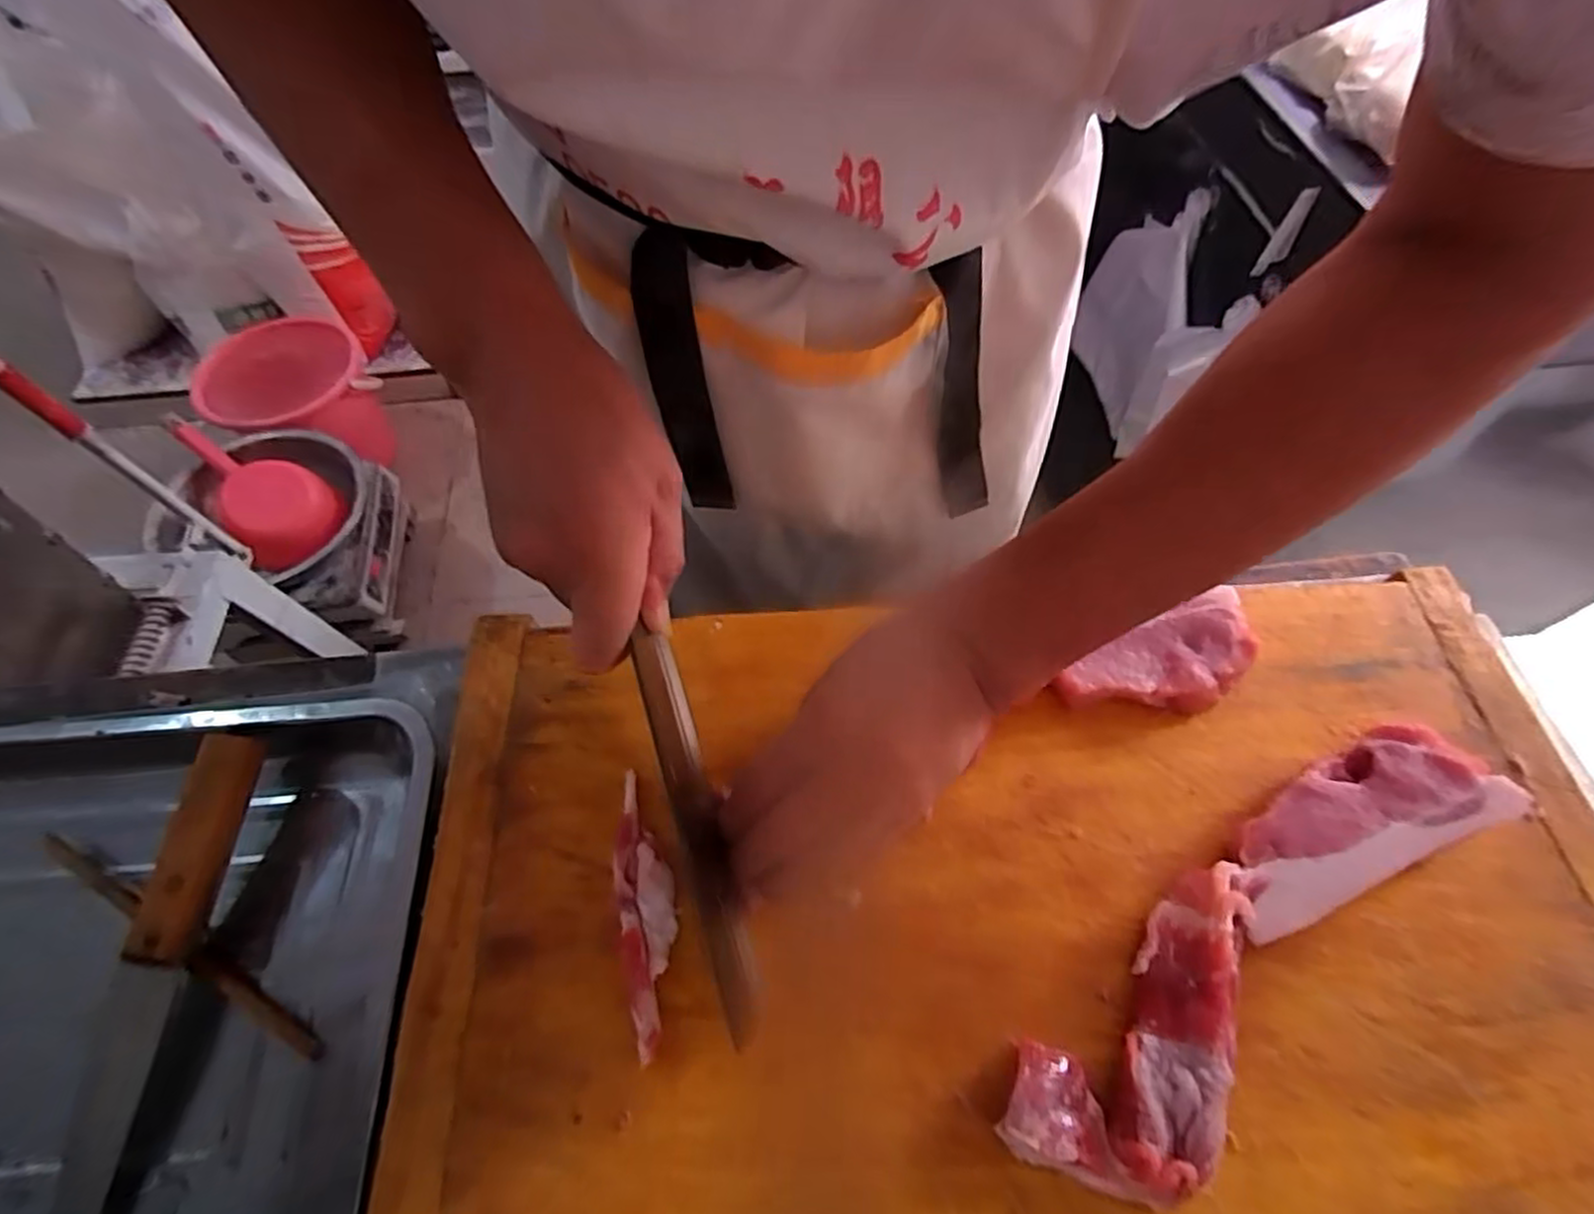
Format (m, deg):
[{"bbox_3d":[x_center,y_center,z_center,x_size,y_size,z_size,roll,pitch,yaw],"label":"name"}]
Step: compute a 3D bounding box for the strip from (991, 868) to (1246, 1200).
[{"bbox_3d":[0.150,0.175,0.308,0.072,0.025,0.144,28,64,16],"label":"strip"}]

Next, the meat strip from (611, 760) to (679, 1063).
[{"bbox_3d":[-0.071,0.138,0.335,0.026,0.011,0.122,-7,60,-4],"label":"meat strip"}]

